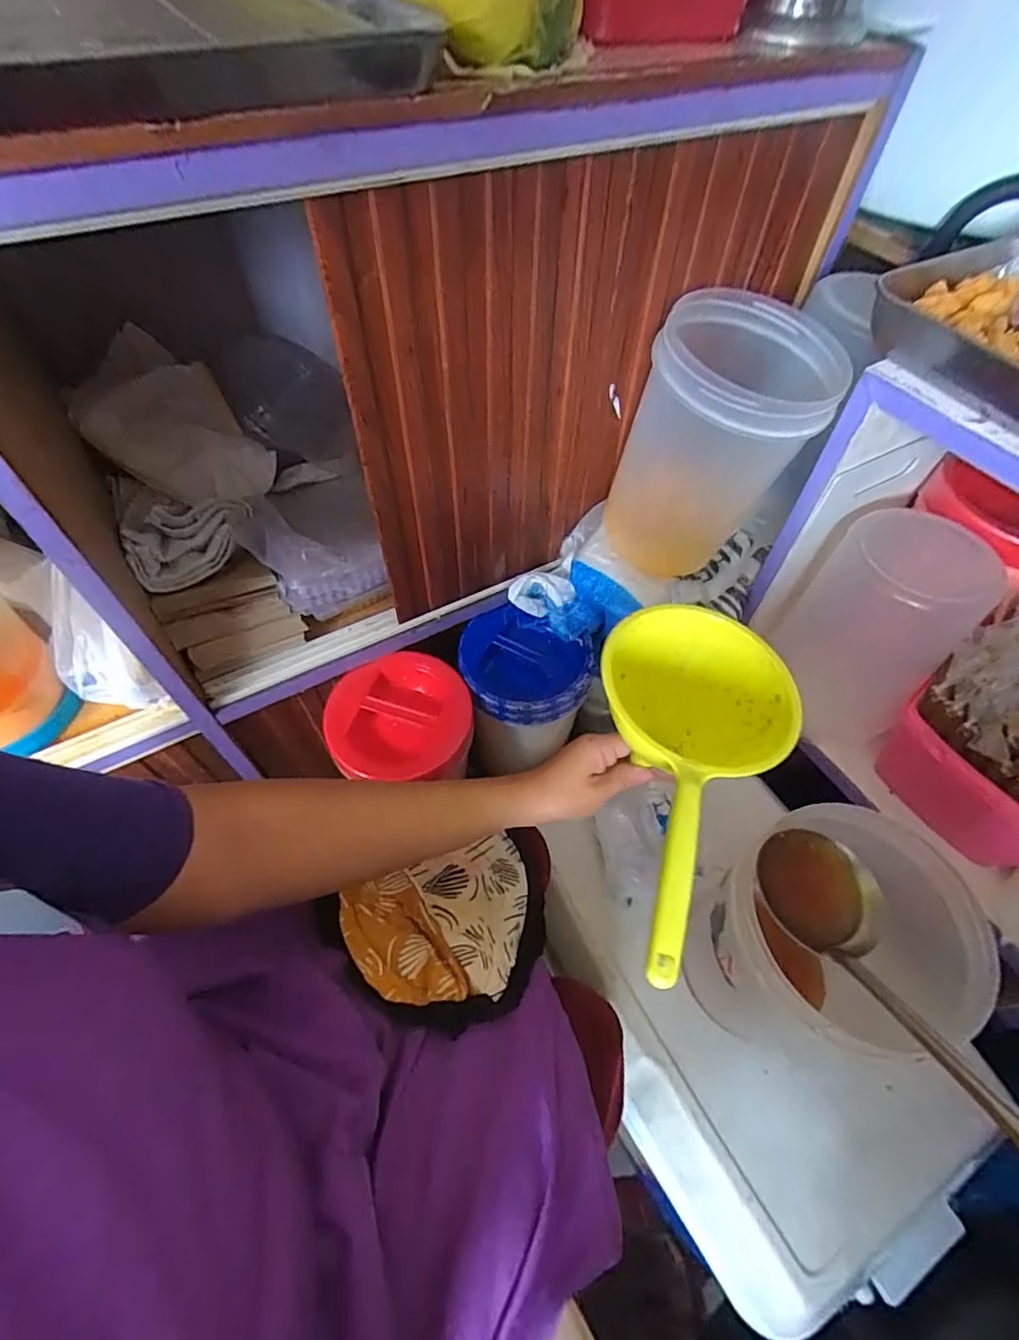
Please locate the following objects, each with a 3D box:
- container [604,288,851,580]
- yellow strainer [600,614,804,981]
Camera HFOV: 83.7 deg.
[{"bbox_3d":[0.201,-0.224,0.567,0.165,0.219,0.136,14,57,7],"label":"container"},{"bbox_3d":[0.105,0.072,0.350,0.120,0.087,0.229,14,48,7],"label":"yellow strainer"}]

